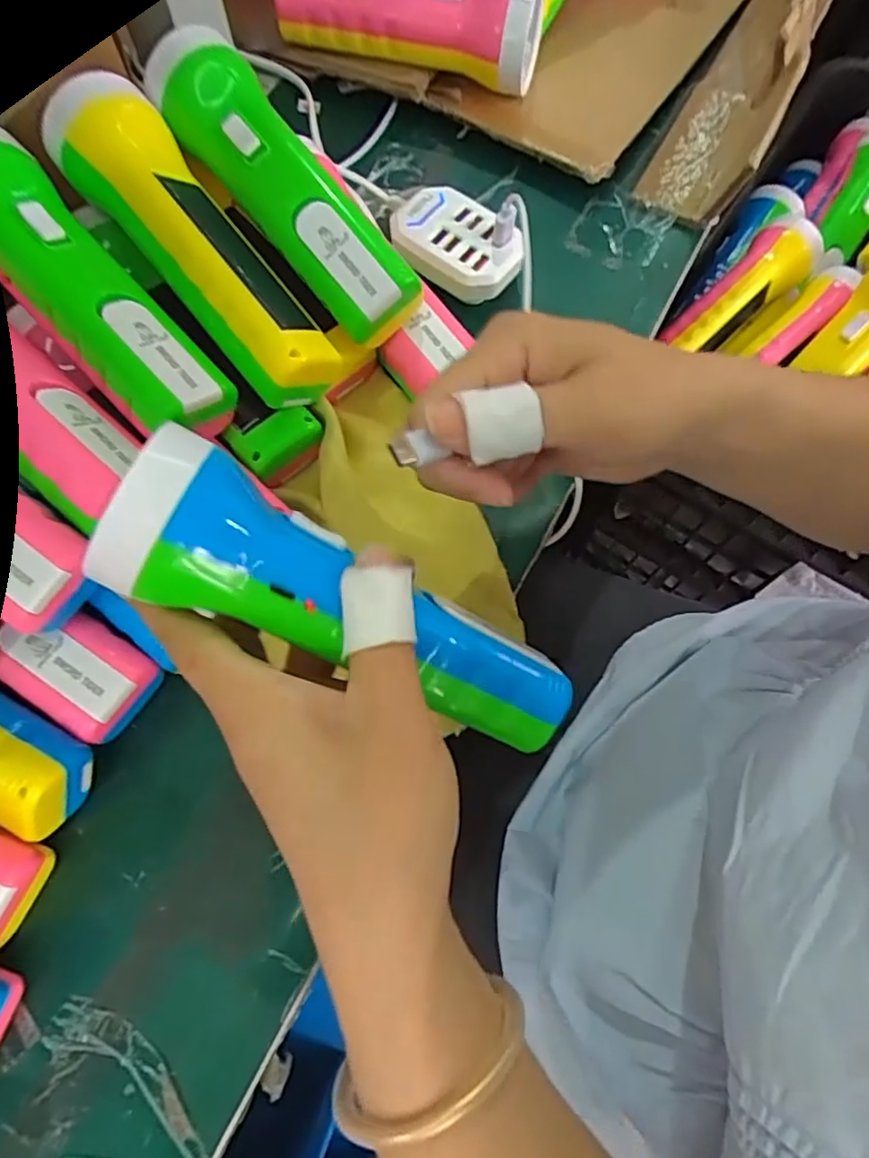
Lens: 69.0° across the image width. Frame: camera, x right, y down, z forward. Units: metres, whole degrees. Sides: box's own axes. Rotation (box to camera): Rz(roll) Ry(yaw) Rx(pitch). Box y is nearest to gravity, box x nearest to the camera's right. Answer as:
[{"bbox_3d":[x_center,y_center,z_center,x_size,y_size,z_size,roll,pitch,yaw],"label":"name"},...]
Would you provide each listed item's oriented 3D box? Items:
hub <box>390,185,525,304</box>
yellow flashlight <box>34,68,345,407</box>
[{"bbox_3d":[0.013,-0.191,0.361,0.077,0.021,0.048,32,73,12],"label":"hub"},{"bbox_3d":[-0.109,-0.154,0.289,0.050,0.039,0.173,-38,88,-13],"label":"yellow flashlight"}]

